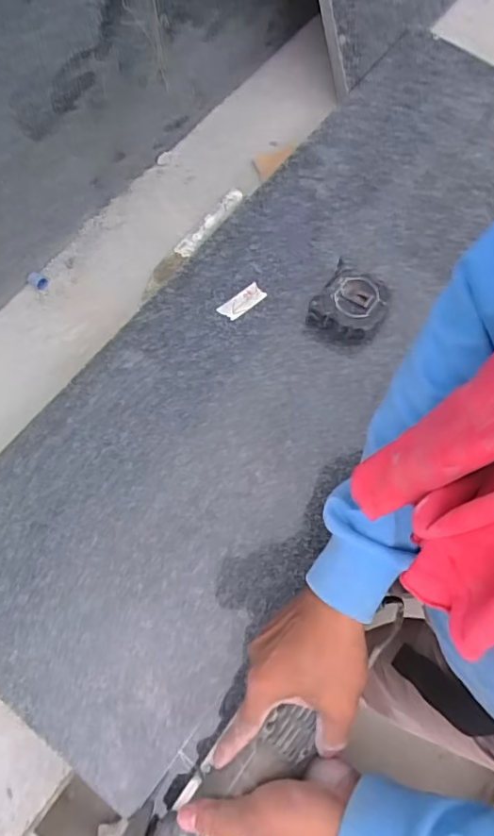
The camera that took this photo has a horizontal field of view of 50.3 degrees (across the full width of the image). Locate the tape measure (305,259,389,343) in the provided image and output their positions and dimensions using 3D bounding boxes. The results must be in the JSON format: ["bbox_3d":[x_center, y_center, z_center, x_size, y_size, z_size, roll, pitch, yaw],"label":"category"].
[{"bbox_3d":[0.121,-0.131,0.625,0.077,0.049,0.080,32,73,10],"label":"tape measure"}]

